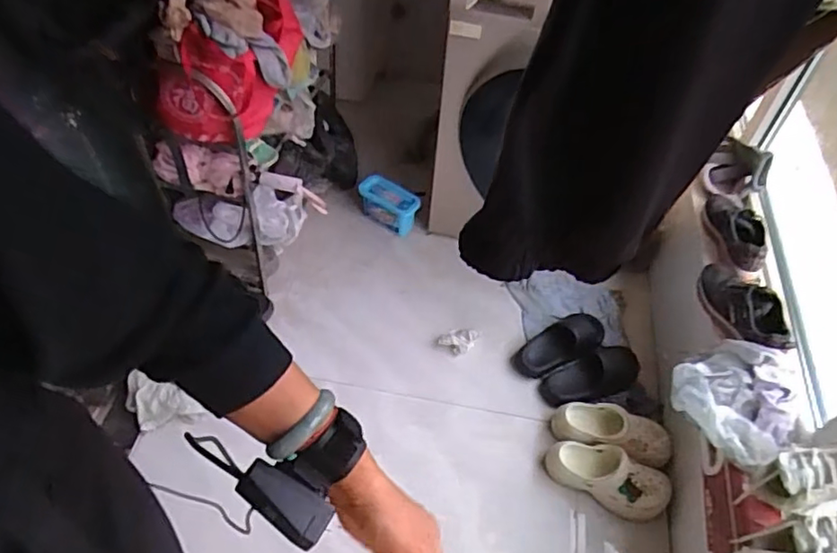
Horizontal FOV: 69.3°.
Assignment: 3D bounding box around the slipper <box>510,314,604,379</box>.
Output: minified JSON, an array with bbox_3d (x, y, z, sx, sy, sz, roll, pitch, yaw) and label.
[{"bbox_3d":[0.377,0.172,1.556,0.262,0.062,0.112,-24,58,-20],"label":"slipper"}]

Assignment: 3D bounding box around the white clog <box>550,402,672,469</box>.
[{"bbox_3d":[0.449,0.361,1.407,0.264,0.085,0.111,18,54,10],"label":"white clog"}]

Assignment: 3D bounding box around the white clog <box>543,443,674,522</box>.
[{"bbox_3d":[0.420,0.447,1.344,0.267,0.124,0.107,22,54,13],"label":"white clog"}]

